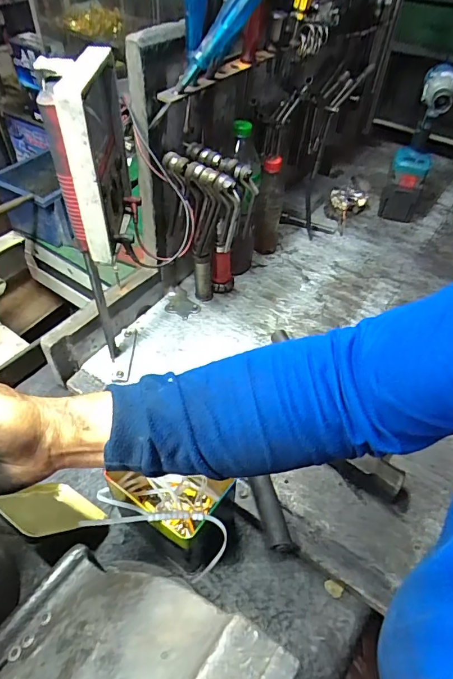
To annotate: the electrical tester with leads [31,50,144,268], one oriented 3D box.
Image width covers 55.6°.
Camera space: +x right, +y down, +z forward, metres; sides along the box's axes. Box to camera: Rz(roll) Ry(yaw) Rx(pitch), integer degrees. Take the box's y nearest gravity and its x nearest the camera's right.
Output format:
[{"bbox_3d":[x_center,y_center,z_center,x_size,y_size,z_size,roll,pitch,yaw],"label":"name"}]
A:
[{"bbox_3d":[-0.139,-0.187,0.444,0.055,0.169,0.127,2,47,-1],"label":"electrical tester with leads"}]

